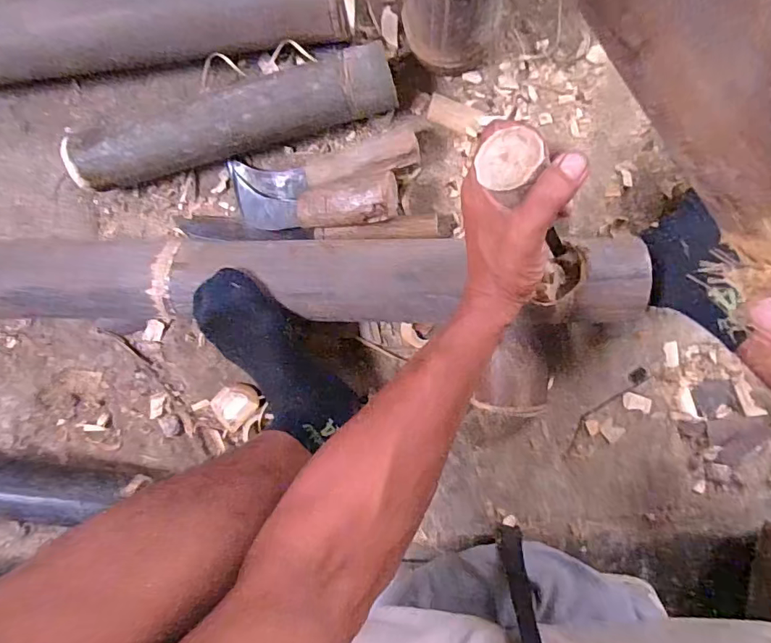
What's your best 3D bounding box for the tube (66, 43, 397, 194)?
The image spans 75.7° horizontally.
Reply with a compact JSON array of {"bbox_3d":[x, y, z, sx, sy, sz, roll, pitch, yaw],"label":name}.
[{"bbox_3d":[-0.167,-0.210,0.537,0.361,0.072,0.060,-14,94,7],"label":"tube"}]

